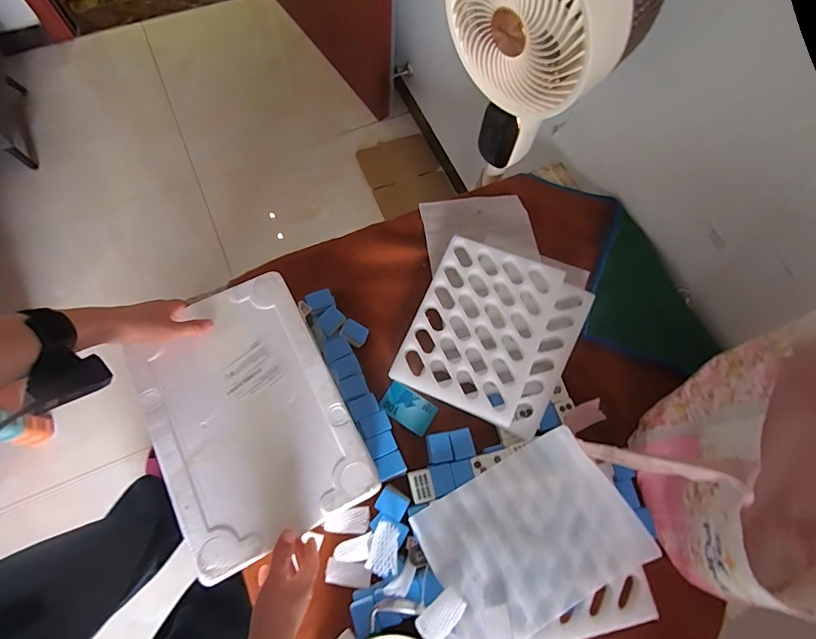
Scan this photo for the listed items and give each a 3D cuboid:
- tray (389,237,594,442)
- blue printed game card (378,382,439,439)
[{"bbox_3d":[0.139,0.022,0.736,0.253,0.056,0.277,24,71,6],"label":"tray"},{"bbox_3d":[0.000,0.147,0.724,0.087,0.010,0.055,31,72,8],"label":"blue printed game card"}]

